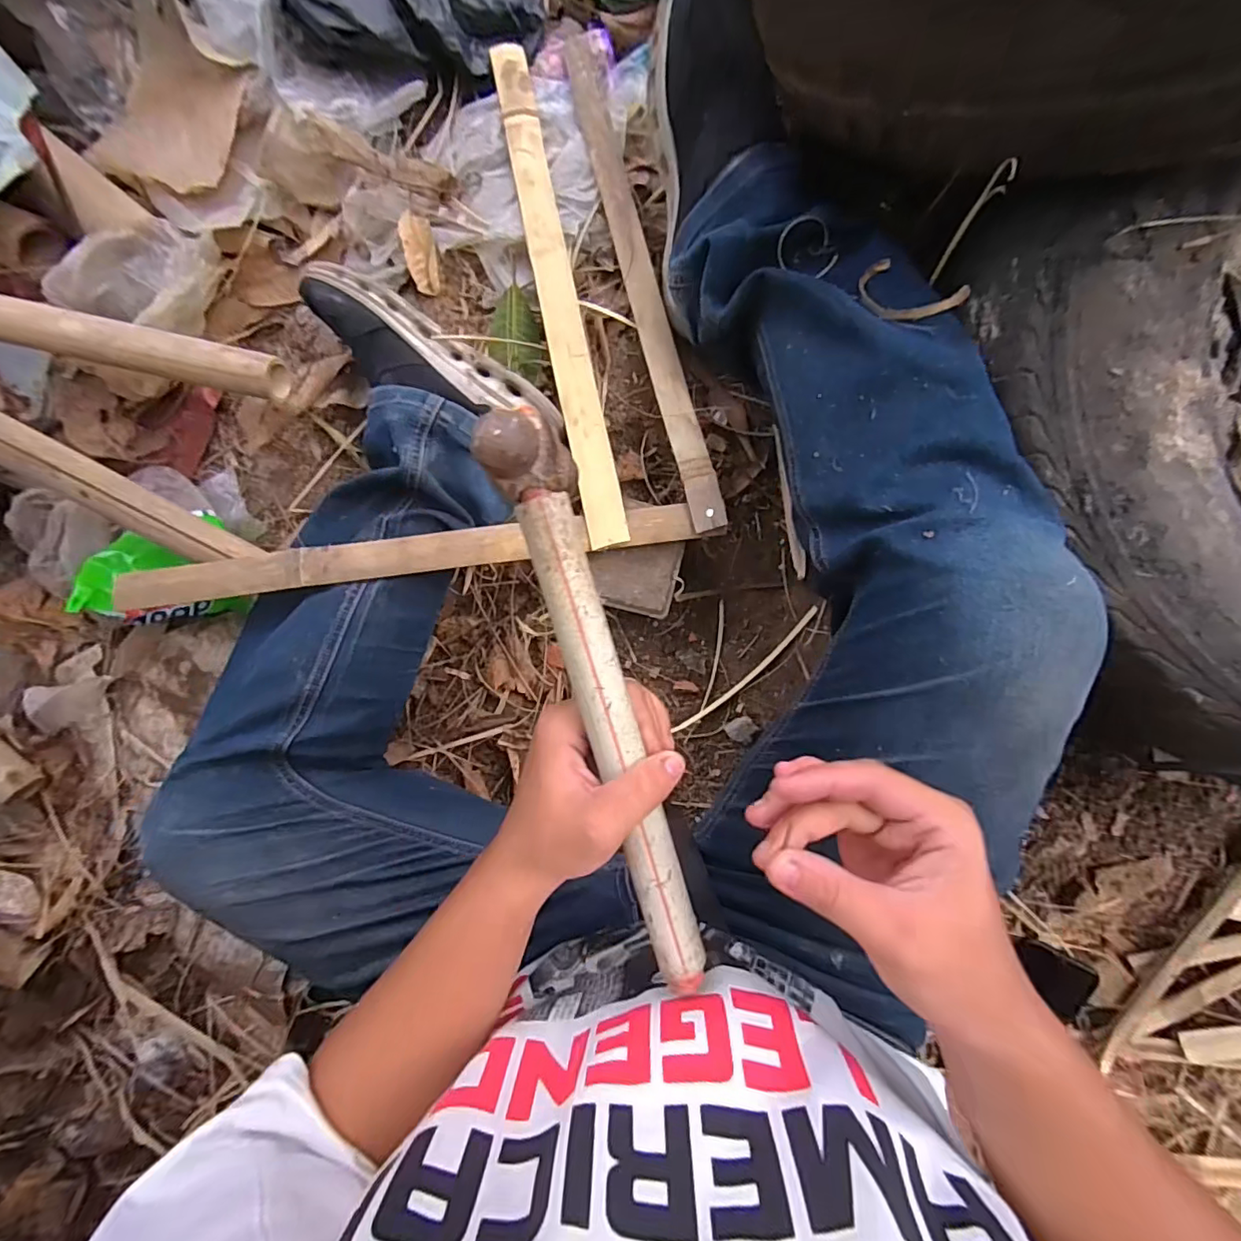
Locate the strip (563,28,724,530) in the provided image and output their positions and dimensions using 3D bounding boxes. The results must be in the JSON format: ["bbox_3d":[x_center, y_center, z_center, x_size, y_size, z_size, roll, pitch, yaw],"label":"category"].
[{"bbox_3d":[0.017,-0.329,0.520,0.031,0.006,0.519,-13,81,2],"label":"strip"}]

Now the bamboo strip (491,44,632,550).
[{"bbox_3d":[-0.061,-0.322,0.521,0.035,0.010,0.525,-11,79,-2],"label":"bamboo strip"}]

